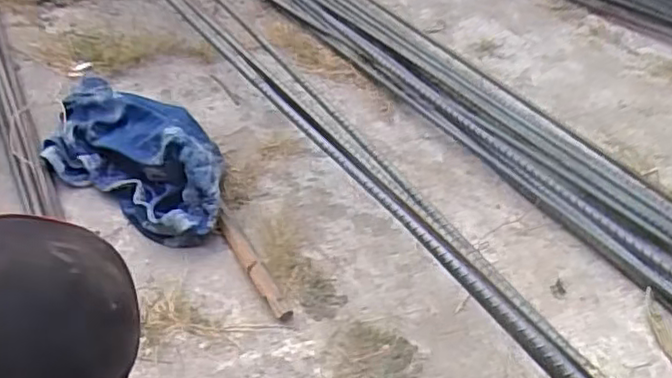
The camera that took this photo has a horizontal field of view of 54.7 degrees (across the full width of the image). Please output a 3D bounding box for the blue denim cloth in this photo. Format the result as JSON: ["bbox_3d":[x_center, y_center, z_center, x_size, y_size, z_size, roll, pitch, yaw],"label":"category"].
[{"bbox_3d":[-0.278,-0.062,0.899,0.368,0.080,0.185,26,48,25],"label":"blue denim cloth"}]

